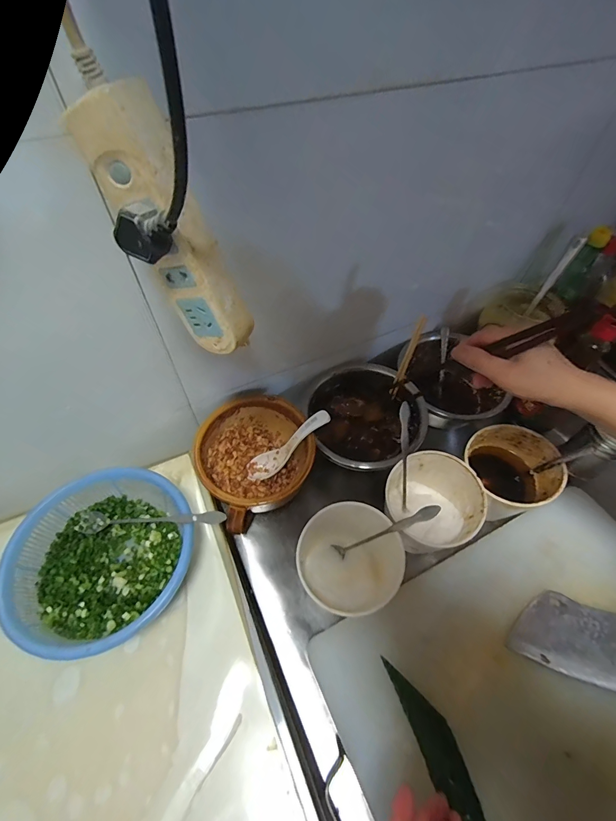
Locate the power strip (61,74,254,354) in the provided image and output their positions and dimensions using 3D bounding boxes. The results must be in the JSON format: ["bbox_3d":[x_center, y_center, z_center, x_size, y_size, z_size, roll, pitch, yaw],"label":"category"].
[{"bbox_3d":[-0.089,-0.113,0.246,0.054,0.162,0.030,10,50,33],"label":"power strip"}]

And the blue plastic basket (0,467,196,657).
[{"bbox_3d":[-0.215,0.158,0.391,0.178,0.068,0.171,1,53,-2],"label":"blue plastic basket"}]

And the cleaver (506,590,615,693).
[{"bbox_3d":[0.355,0.266,0.397,0.238,0.029,0.080,14,53,8],"label":"cleaver"}]

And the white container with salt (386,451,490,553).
[{"bbox_3d":[0.158,0.125,0.464,0.100,0.093,0.112,5,53,1],"label":"white container with salt"}]

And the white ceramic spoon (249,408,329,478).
[{"bbox_3d":[-0.027,0.047,0.482,0.026,0.138,0.033,20,35,-48],"label":"white ceramic spoon"}]

